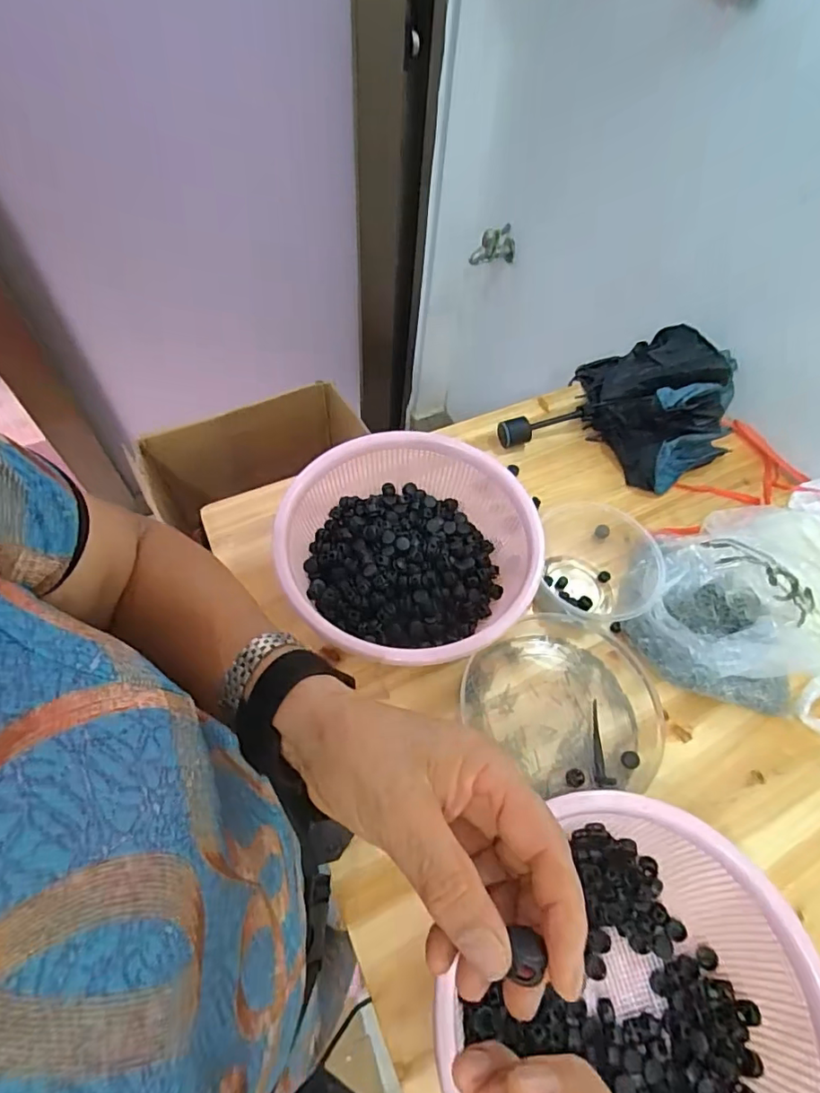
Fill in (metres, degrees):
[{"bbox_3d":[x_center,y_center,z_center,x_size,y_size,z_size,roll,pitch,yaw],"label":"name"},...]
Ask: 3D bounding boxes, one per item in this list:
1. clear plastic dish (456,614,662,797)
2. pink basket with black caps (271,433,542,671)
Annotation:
[{"bbox_3d":[0.168,0.159,0.571,0.201,0.035,0.184,2,58,-2],"label":"clear plastic dish"},{"bbox_3d":[0.008,-0.018,0.627,0.268,0.113,0.287,2,58,-2],"label":"pink basket with black caps"}]

